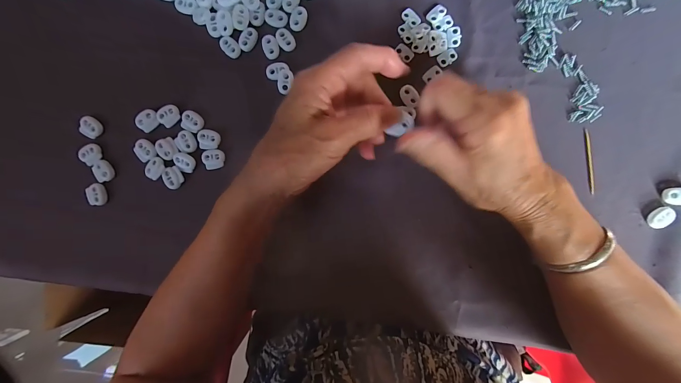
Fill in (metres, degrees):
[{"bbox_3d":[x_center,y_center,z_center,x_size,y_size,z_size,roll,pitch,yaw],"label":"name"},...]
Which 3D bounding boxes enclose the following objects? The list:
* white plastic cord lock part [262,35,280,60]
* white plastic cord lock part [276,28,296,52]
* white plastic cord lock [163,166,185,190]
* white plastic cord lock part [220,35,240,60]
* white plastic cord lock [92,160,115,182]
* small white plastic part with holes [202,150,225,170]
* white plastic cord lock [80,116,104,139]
[{"bbox_3d":[-0.067,-0.140,0.276,0.015,0.004,0.022,-15,91,3],"label":"white plastic cord lock part"},{"bbox_3d":[-0.053,-0.147,0.276,0.015,0.004,0.021,-26,90,3],"label":"white plastic cord lock part"},{"bbox_3d":[-0.168,-0.014,0.287,0.018,0.005,0.022,-20,91,3],"label":"white plastic cord lock"},{"bbox_3d":[-0.108,-0.141,0.281,0.021,0.005,0.015,44,93,1],"label":"white plastic cord lock part"},{"bbox_3d":[-0.242,-0.021,0.292,0.017,0.005,0.022,-33,90,3],"label":"white plastic cord lock"},{"bbox_3d":[-0.126,-0.032,0.283,0.021,0.004,0.019,-6,91,3],"label":"small white plastic part with holes"},{"bbox_3d":[-0.252,-0.065,0.289,0.019,0.007,0.020,28,92,1],"label":"white plastic cord lock"}]

